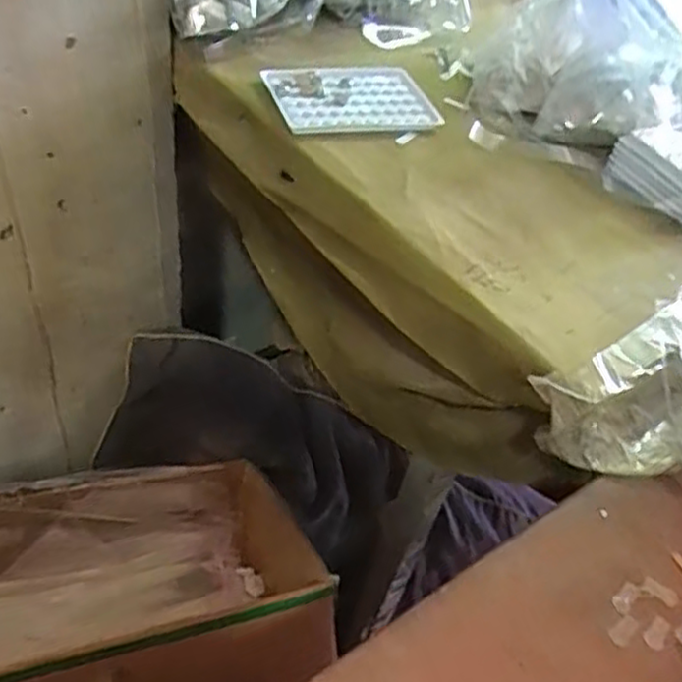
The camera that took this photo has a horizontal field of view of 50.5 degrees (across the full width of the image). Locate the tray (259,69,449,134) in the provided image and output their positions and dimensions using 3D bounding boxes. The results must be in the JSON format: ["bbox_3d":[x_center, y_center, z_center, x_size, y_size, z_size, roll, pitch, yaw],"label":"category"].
[{"bbox_3d":[0.009,-0.201,0.593,0.129,0.014,0.091,-7,48,-17],"label":"tray"}]

